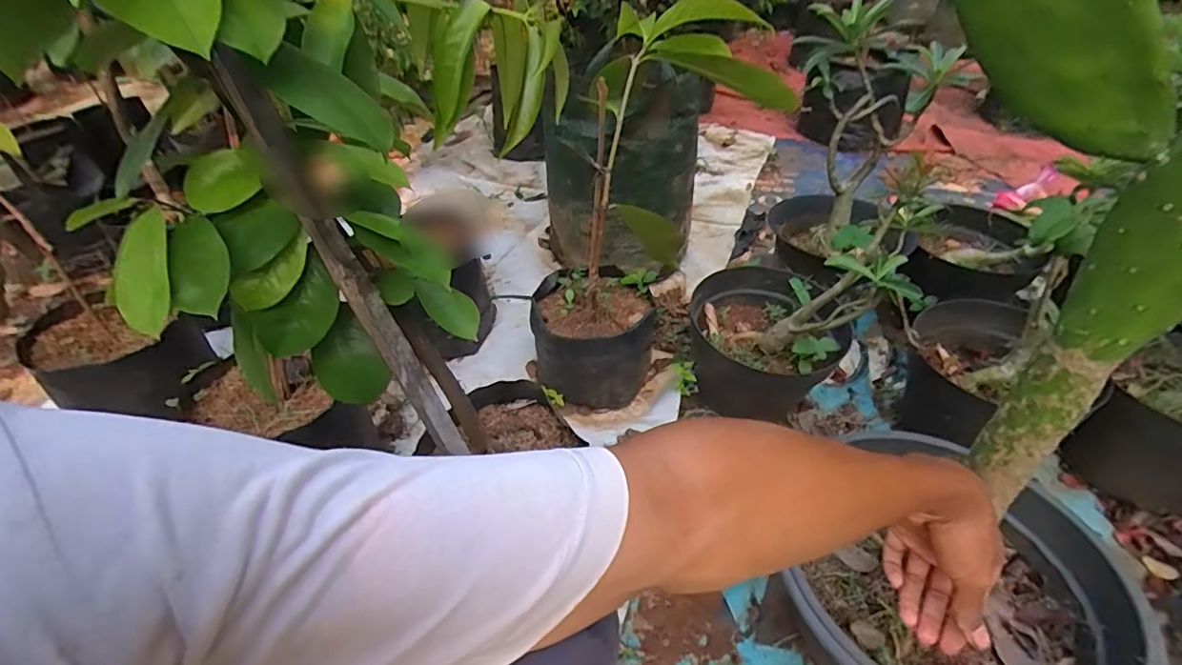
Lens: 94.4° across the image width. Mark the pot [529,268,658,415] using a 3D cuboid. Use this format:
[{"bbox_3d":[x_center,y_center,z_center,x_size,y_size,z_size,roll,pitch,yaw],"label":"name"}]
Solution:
[{"bbox_3d":[0.001,-0.003,0.881,0.186,0.136,0.174,-2,40,1],"label":"pot"}]

